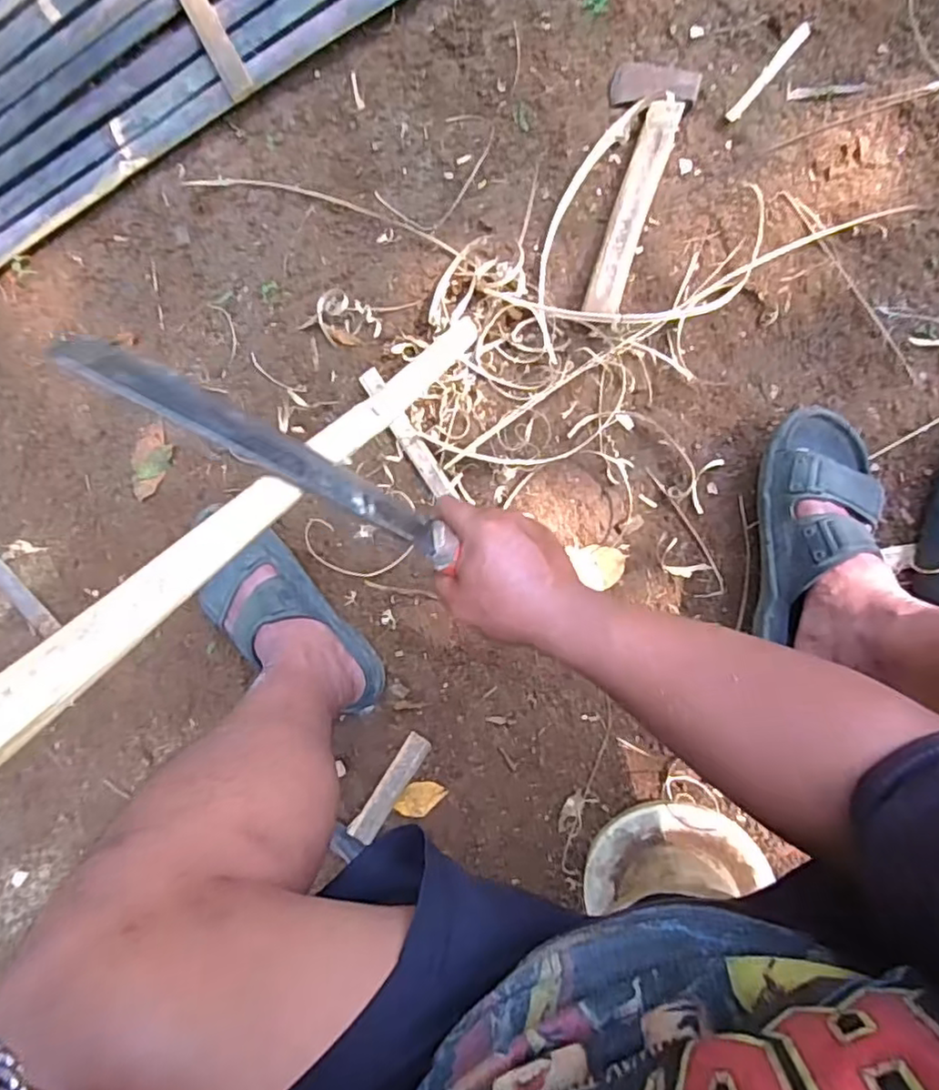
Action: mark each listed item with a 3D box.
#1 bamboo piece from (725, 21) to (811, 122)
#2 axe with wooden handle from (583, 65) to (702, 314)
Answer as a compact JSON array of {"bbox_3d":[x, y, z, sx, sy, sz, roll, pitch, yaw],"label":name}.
[{"bbox_3d":[0.314,-0.497,0.656,0.013,0.004,0.119,41,97,4],"label":"bamboo piece"},{"bbox_3d":[0.169,-0.376,0.667,0.088,0.033,0.274,14,94,7],"label":"axe with wooden handle"}]

